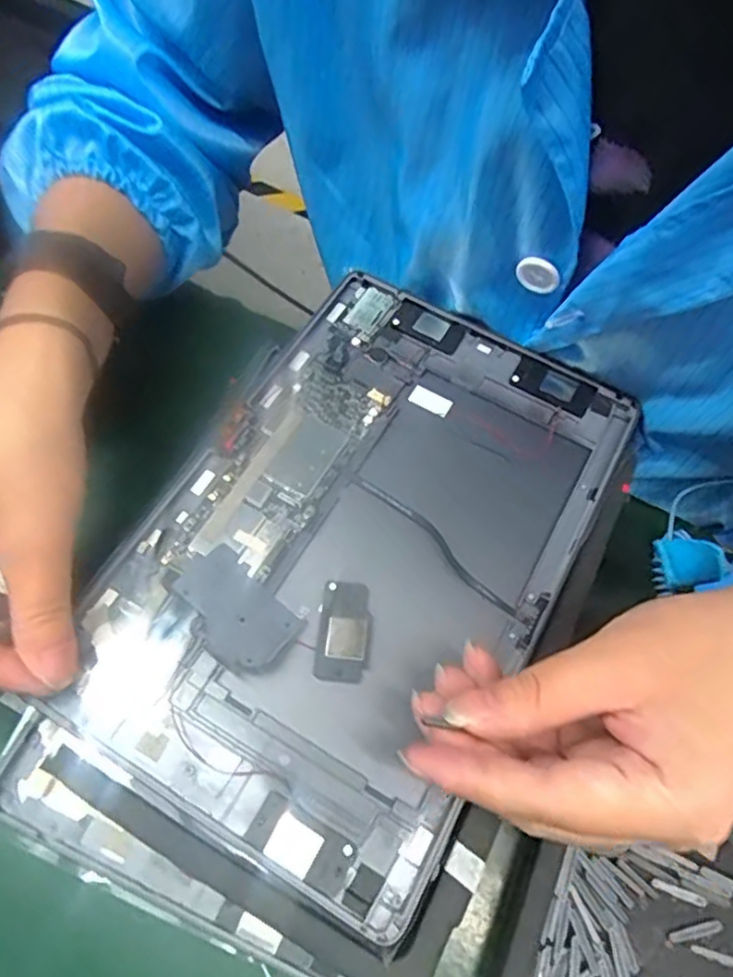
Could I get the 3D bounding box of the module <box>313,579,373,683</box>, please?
[{"bbox_3d":[-0.009,0.058,0.262,0.021,0.009,0.042,3,64,1],"label":"module"}]

